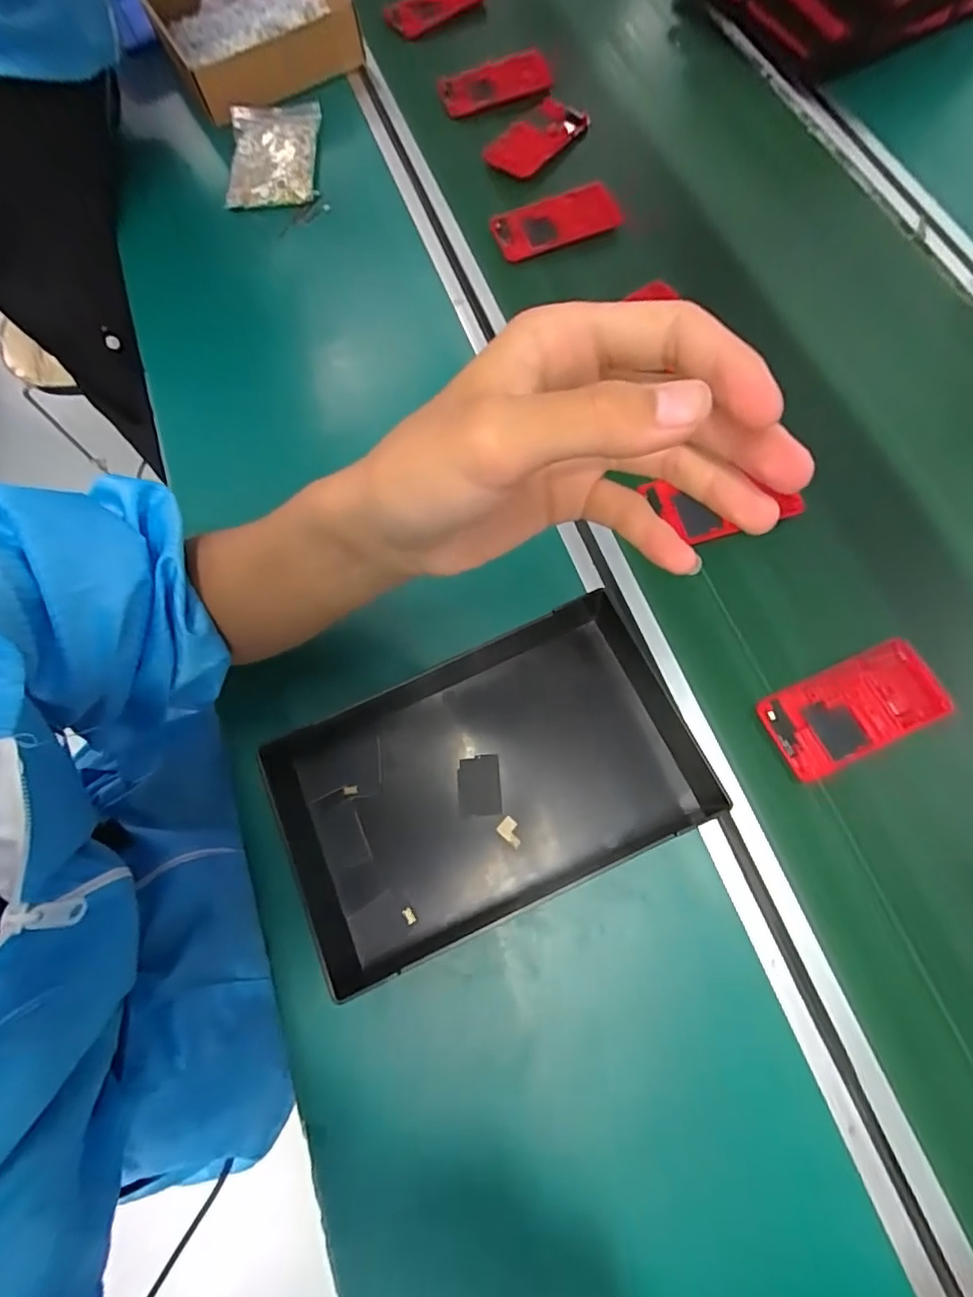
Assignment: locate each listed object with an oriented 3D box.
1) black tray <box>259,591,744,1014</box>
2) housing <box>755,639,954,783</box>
[{"bbox_3d":[-0.003,0.091,0.388,0.281,0.028,0.176,-25,73,-7],"label":"black tray"},{"bbox_3d":[0.260,0.041,0.398,0.124,0.011,0.060,-23,73,-6],"label":"housing"}]

